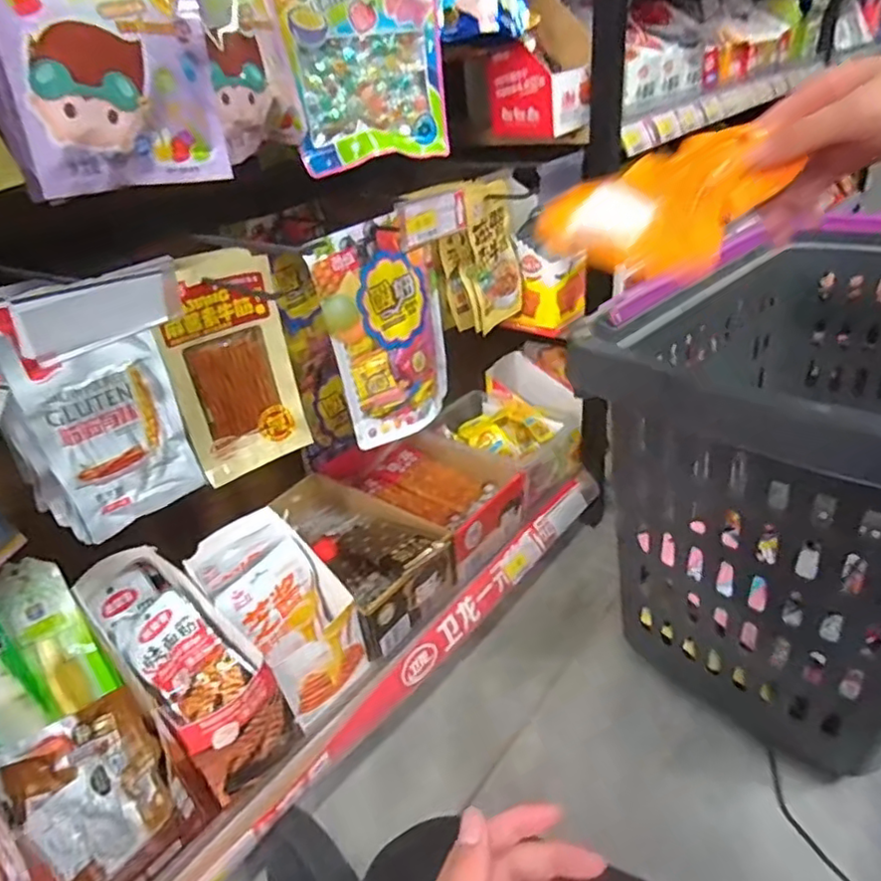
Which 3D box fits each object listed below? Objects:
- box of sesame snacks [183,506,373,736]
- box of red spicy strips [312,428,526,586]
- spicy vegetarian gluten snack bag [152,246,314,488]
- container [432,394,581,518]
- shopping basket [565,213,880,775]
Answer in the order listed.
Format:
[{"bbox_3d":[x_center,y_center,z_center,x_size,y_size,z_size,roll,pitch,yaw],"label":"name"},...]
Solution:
[{"bbox_3d":[-0.168,0.185,0.664,0.142,0.163,0.114,19,39,35],"label":"box of sesame snacks"},{"bbox_3d":[-0.028,0.071,0.889,0.261,0.073,0.167,18,39,35],"label":"box of red spicy strips"},{"bbox_3d":[-0.204,-0.071,0.608,0.121,0.215,0.023,-26,36,-28],"label":"spicy vegetarian gluten snack bag"},{"bbox_3d":[0.101,0.005,0.974,0.195,0.102,0.156,20,40,36],"label":"container"},{"bbox_3d":[0.467,0.030,0.710,0.568,0.420,0.373,-31,39,-34],"label":"shopping basket"}]

